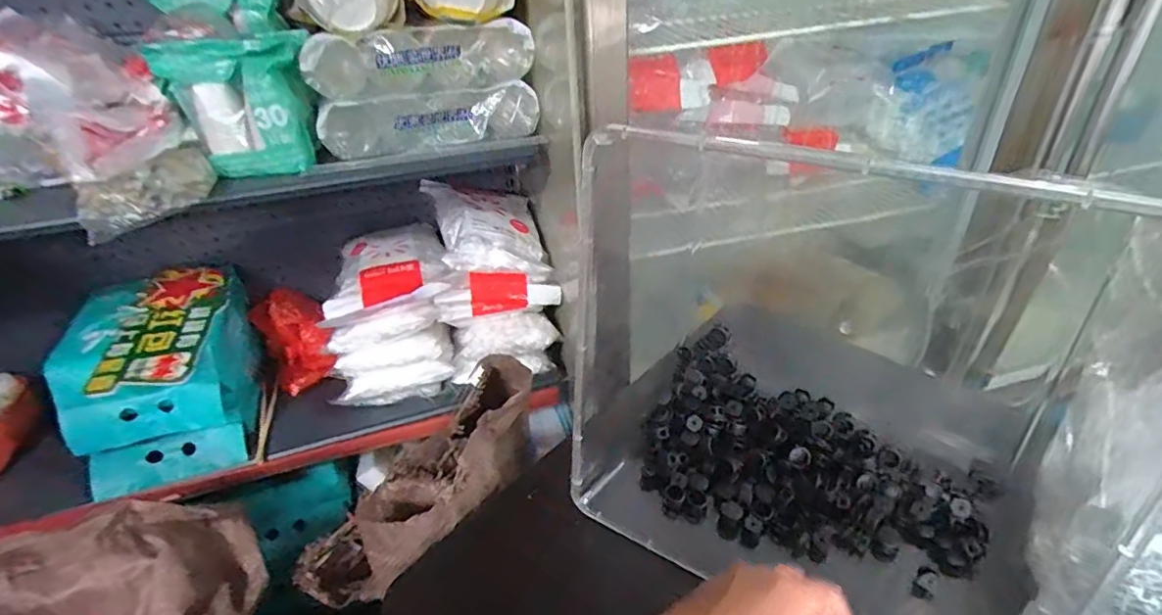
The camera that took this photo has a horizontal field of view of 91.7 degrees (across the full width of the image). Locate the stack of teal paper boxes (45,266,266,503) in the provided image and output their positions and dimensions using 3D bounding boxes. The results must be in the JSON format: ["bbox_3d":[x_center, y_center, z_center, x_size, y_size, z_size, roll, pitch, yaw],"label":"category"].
[{"bbox_3d":[-0.618,0.098,0.864,0.208,0.208,0.264,-10,35,-7],"label":"stack of teal paper boxes"}]

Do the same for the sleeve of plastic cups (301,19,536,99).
[{"bbox_3d":[-0.193,-0.302,0.694,0.276,0.071,0.061,-11,36,-8],"label":"sleeve of plastic cups"}]

